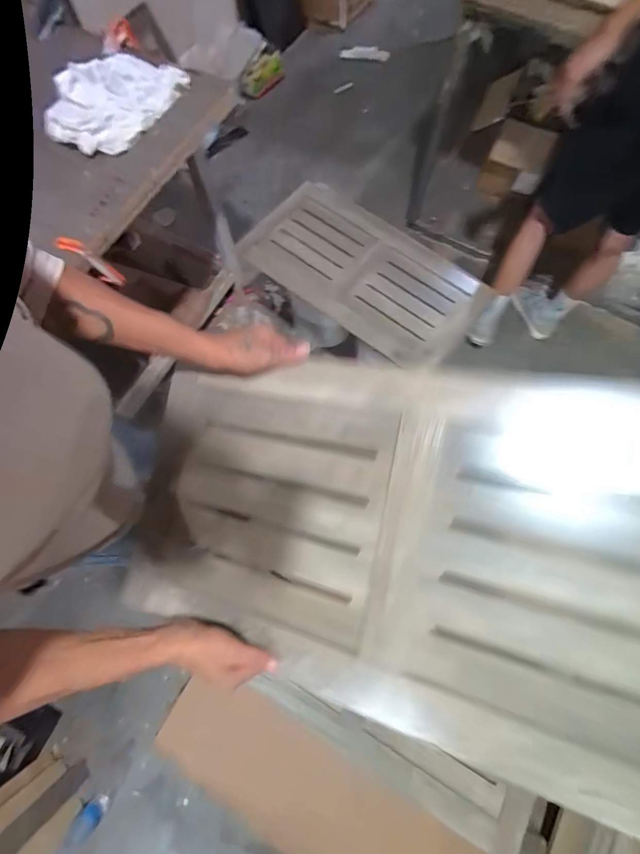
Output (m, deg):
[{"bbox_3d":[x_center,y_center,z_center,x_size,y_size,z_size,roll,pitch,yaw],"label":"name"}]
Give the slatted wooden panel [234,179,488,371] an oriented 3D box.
[{"bbox_3d":[0.136,-0.524,1.204,0.796,0.048,0.409,36,83,10],"label":"slatted wooden panel"}]

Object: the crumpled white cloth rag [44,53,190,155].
[{"bbox_3d":[-0.478,-0.768,0.834,0.246,0.056,0.292,16,73,5],"label":"crumpled white cloth rag"}]

